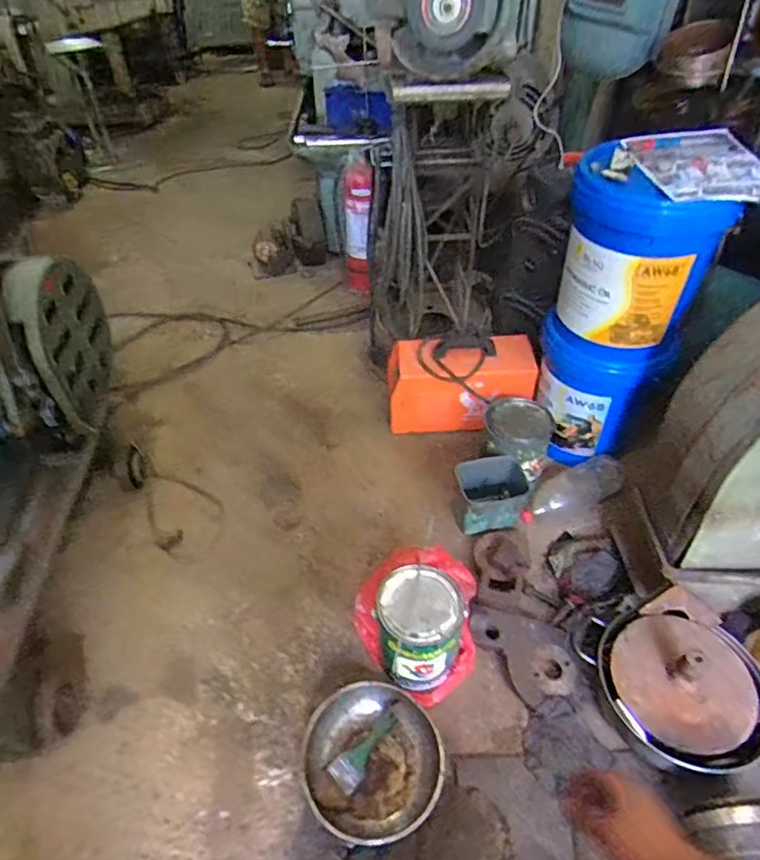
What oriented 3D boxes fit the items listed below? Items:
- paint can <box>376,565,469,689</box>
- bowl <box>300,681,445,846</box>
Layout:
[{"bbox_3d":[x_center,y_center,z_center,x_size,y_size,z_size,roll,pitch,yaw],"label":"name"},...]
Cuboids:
[{"bbox_3d":[0.078,0.397,1.080,0.148,0.213,0.152,0,42,0],"label":"paint can"},{"bbox_3d":[-0.013,0.590,1.007,0.239,0.050,0.242,0,42,0],"label":"bowl"}]

